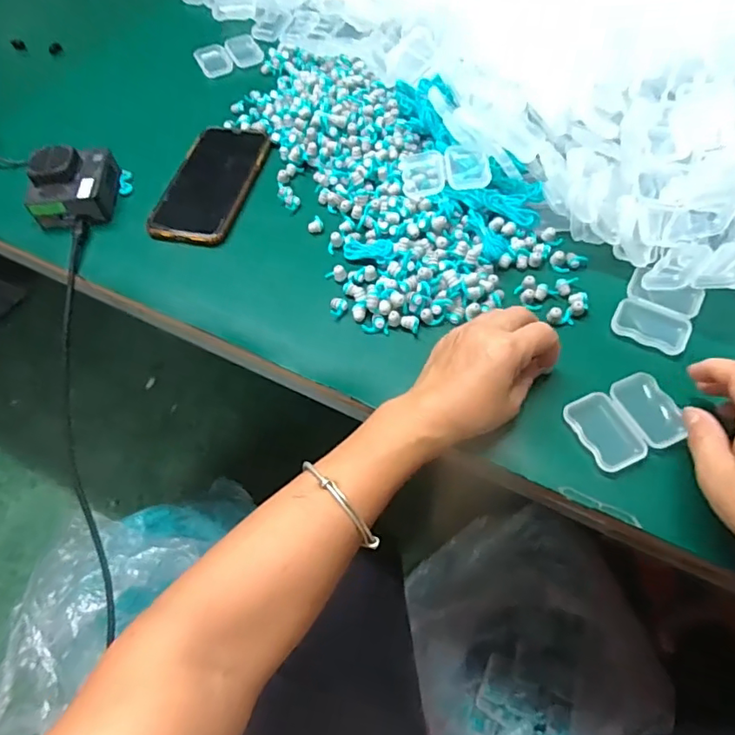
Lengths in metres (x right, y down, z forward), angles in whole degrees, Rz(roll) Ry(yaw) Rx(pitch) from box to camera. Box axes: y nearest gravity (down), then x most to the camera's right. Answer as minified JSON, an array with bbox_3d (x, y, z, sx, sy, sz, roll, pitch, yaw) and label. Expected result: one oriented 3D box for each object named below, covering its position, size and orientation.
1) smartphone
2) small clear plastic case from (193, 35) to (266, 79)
[{"bbox_3d":[-0.155,-0.188,0.550,0.079,0.015,0.158,11,60,10],"label":"smartphone"},{"bbox_3d":[-0.171,-0.385,0.674,0.076,0.011,0.056,-26,61,-12],"label":"small clear plastic case"}]

